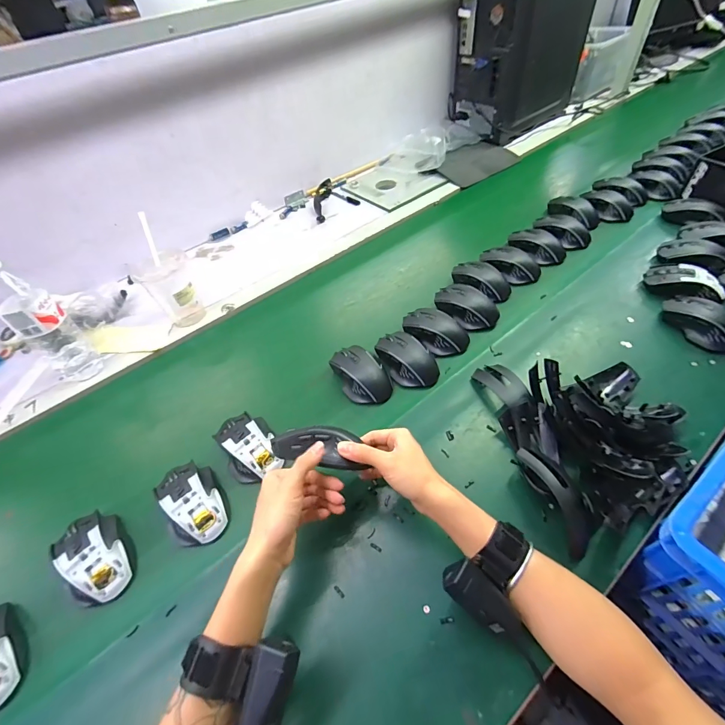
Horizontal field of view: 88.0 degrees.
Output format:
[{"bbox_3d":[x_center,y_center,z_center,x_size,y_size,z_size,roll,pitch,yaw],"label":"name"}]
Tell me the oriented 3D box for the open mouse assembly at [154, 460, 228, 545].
[{"bbox_3d":[-0.221,0.183,0.492,0.072,0.048,0.111,-33,54,-20],"label":"open mouse assembly"}]

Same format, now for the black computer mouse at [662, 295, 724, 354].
[{"bbox_3d":[0.538,-0.064,0.589,0.070,0.039,0.119,-19,51,-9],"label":"black computer mouse"}]

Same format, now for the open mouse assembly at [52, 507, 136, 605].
[{"bbox_3d":[-0.323,0.234,0.460,0.074,0.045,0.115,-37,56,-22],"label":"open mouse assembly"}]

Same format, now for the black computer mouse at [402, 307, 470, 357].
[{"bbox_3d":[0.123,-0.055,0.636,0.113,0.036,0.064,34,61,30],"label":"black computer mouse"}]

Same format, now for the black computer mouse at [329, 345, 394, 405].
[{"bbox_3d":[-0.002,0.019,0.594,0.078,0.043,0.106,-23,51,-13],"label":"black computer mouse"}]

